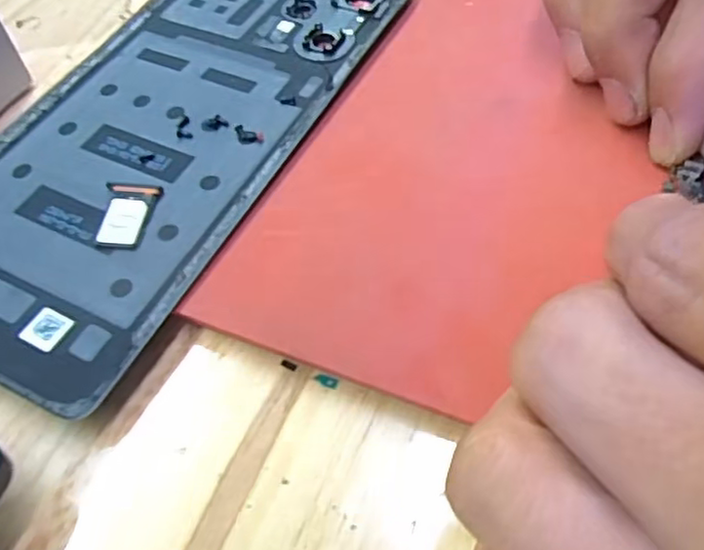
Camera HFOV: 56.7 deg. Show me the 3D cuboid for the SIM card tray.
[{"bbox_3d":[-0.053,-0.015,0.153,0.012,0.004,0.018,5,56,5],"label":"SIM card tray"}]

